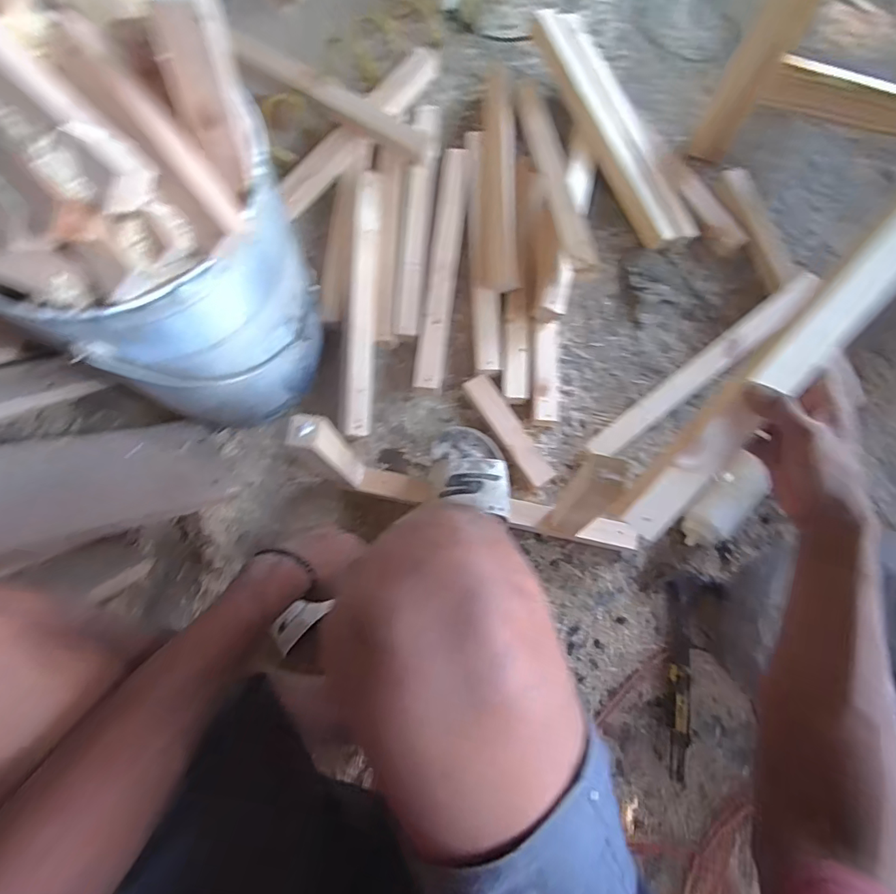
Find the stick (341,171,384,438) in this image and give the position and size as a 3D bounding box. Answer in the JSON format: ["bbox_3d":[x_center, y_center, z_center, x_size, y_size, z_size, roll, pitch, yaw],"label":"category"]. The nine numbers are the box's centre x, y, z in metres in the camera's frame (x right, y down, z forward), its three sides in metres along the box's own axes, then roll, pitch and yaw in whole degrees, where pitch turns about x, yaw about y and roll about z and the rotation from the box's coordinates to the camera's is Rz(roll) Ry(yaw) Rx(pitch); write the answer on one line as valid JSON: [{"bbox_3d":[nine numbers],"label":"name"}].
[{"bbox_3d":[-0.132,-0.233,0.756,0.046,0.033,0.431,2,78,-2],"label":"stick"}]

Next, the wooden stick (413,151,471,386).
[{"bbox_3d":[-0.004,-0.300,0.800,0.048,0.034,0.431,7,78,-1],"label":"wooden stick"}]

